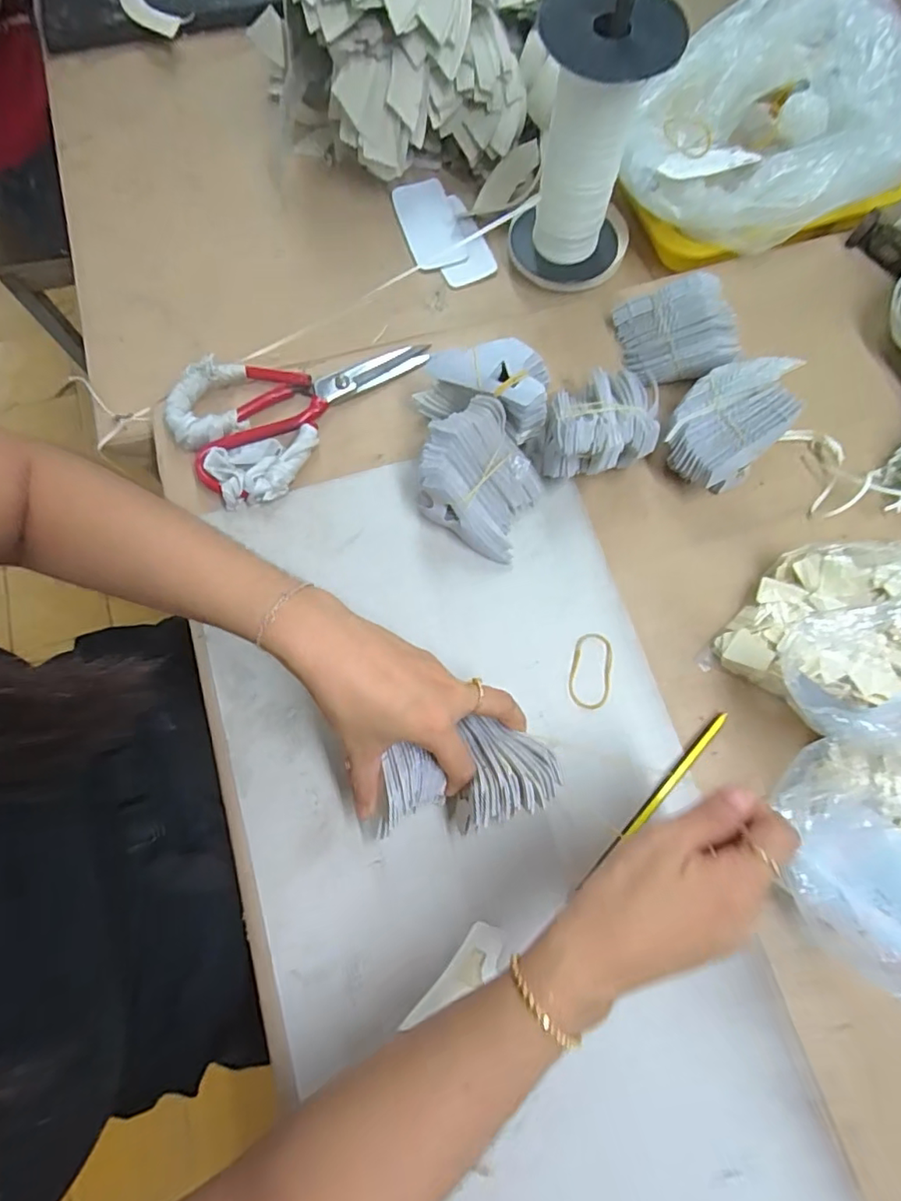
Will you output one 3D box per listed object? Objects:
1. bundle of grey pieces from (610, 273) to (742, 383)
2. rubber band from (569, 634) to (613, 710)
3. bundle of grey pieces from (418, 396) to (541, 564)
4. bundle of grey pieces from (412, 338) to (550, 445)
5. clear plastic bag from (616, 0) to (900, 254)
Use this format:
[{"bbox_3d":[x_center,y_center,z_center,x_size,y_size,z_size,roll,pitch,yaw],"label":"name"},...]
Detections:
[{"bbox_3d":[0.184,-0.215,0.462,0.073,0.044,0.090,-12,73,-3],"label":"bundle of grey pieces"},{"bbox_3d":[0.103,0.051,0.414,0.029,0.004,0.055,10,75,2],"label":"rubber band"},{"bbox_3d":[0.021,-0.092,0.420,0.087,0.054,0.089,25,76,6],"label":"bundle of grey pieces"},{"bbox_3d":[0.022,-0.153,0.427,0.097,0.070,0.050,5,75,1],"label":"bundle of grey pieces"},{"bbox_3d":[0.276,-0.414,0.488,0.218,0.076,0.229,16,75,4],"label":"clear plastic bag"}]

